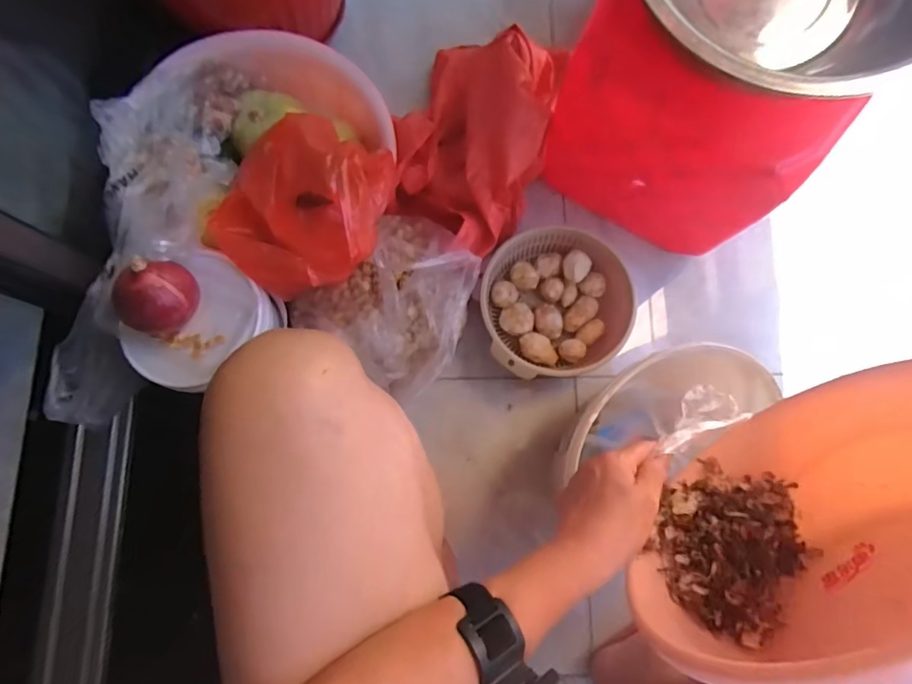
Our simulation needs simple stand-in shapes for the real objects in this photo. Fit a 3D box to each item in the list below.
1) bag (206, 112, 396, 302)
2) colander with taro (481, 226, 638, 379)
[{"bbox_3d":[-0.170,-0.162,0.569,0.173,0.136,0.193,12,79,2],"label":"bag"},{"bbox_3d":[0.142,-0.045,0.720,0.203,0.091,0.184,-6,79,-2],"label":"colander with taro"}]

